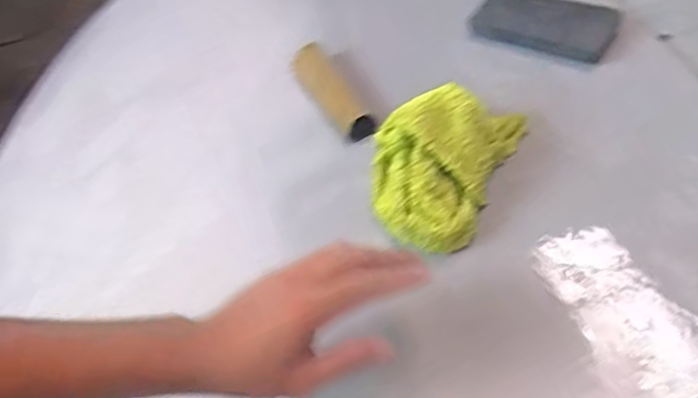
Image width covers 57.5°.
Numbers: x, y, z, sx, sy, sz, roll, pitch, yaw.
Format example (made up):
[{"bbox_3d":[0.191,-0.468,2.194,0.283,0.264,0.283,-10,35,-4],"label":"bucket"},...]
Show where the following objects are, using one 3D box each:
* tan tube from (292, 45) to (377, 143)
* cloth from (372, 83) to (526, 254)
[{"bbox_3d":[-0.018,-0.111,0.687,0.042,0.039,0.152,-24,51,-15],"label":"tan tube"},{"bbox_3d":[0.078,-0.041,0.563,0.107,0.079,0.154,21,54,23],"label":"cloth"}]

